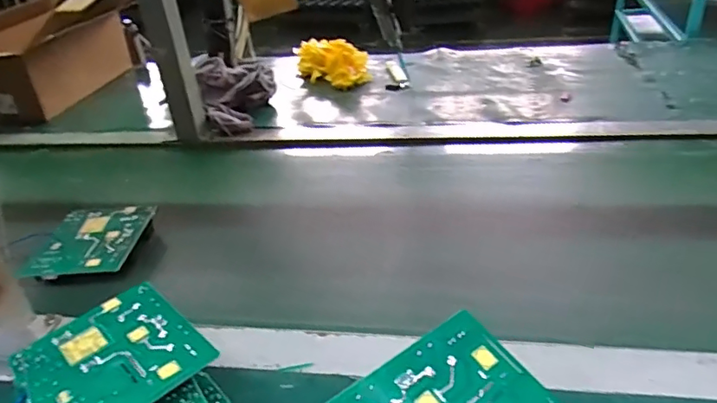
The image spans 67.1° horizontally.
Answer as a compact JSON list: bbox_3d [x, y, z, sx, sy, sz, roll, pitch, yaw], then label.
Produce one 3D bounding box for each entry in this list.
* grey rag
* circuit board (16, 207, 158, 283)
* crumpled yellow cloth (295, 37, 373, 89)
[{"bbox_3d":[-0.209,-0.190,0.946,0.130,0.099,0.152,-11,32,-8],"label":"grey rag"},{"bbox_3d":[-0.313,0.048,0.642,0.114,0.022,0.118,-6,32,0],"label":"circuit board"},{"bbox_3d":[-0.053,-0.282,1.090,0.092,0.074,0.155,-31,40,-34],"label":"crumpled yellow cloth"}]

